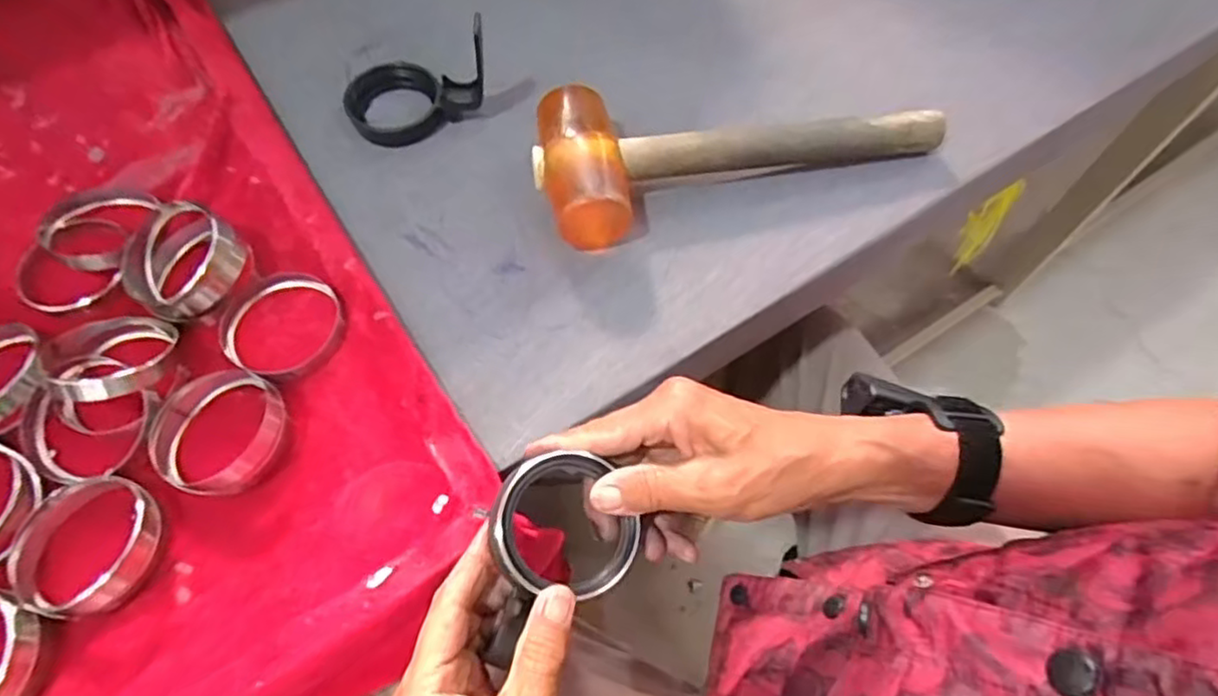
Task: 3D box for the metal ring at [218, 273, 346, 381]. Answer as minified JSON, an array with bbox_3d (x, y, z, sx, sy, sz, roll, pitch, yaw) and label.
[{"bbox_3d":[-0.202,-0.016,0.423,0.065,0.016,0.075,23,65,10],"label":"metal ring"}]

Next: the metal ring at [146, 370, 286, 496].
[{"bbox_3d":[-0.224,0.046,0.387,0.065,0.021,0.072,17,64,7],"label":"metal ring"}]

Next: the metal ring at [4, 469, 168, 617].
[{"bbox_3d":[-0.268,0.100,0.349,0.058,0.021,0.069,3,63,0],"label":"metal ring"}]

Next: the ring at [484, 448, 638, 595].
[{"bbox_3d":[-0.021,0.084,0.330,0.072,0.015,0.067,10,64,3],"label":"ring"}]

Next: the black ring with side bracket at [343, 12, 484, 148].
[{"bbox_3d":[-0.147,-0.207,0.503,0.110,0.074,0.070,-22,66,-12],"label":"black ring with side bracket"}]

